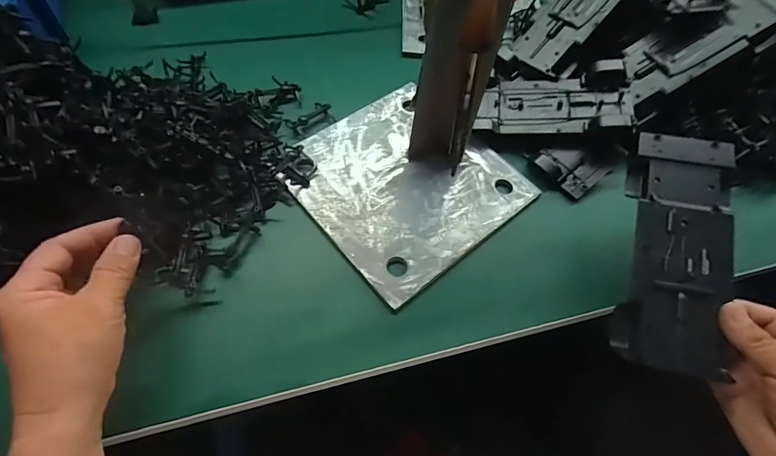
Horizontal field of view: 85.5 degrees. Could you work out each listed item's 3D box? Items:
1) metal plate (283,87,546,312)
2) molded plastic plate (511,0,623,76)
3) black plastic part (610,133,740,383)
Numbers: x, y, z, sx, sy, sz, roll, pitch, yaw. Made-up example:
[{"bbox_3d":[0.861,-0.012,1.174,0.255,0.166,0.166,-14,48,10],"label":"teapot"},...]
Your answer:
[{"bbox_3d":[0.018,-0.050,0.415,0.194,0.011,0.195,-33,64,-22],"label":"metal plate"},{"bbox_3d":[0.220,-0.257,0.463,0.194,0.007,0.071,-47,63,0],"label":"molded plastic plate"},{"bbox_3d":[0.230,0.013,0.334,0.067,0.035,0.191,14,72,6],"label":"black plastic part"}]

